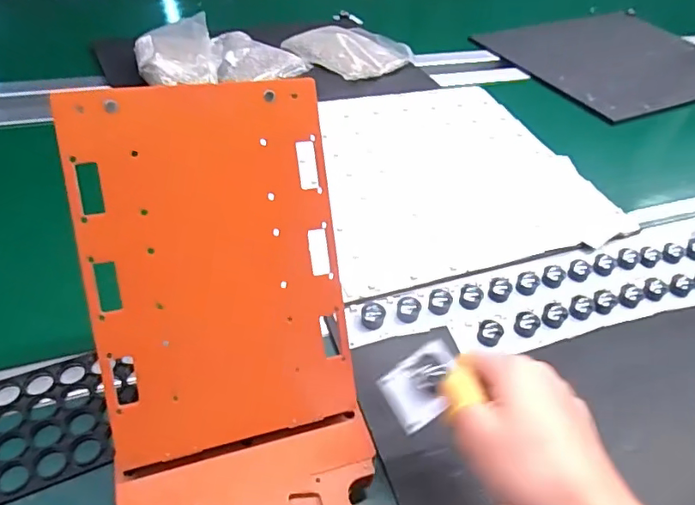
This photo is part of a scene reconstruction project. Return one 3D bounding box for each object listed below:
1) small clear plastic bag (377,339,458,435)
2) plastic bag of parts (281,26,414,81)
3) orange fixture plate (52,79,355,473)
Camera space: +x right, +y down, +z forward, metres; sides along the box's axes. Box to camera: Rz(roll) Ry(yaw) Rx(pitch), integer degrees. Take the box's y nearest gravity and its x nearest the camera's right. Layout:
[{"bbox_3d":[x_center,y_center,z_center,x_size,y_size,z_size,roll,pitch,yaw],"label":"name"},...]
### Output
[{"bbox_3d":[0.051,0.087,0.354,0.054,0.012,0.042,-34,60,1],"label":"small clear plastic bag"},{"bbox_3d":[0.002,-0.352,0.919,0.175,0.029,0.162,34,49,26],"label":"plastic bag of parts"},{"bbox_3d":[-0.081,0.010,0.349,0.159,0.230,0.007,-9,7,-19],"label":"orange fixture plate"}]

